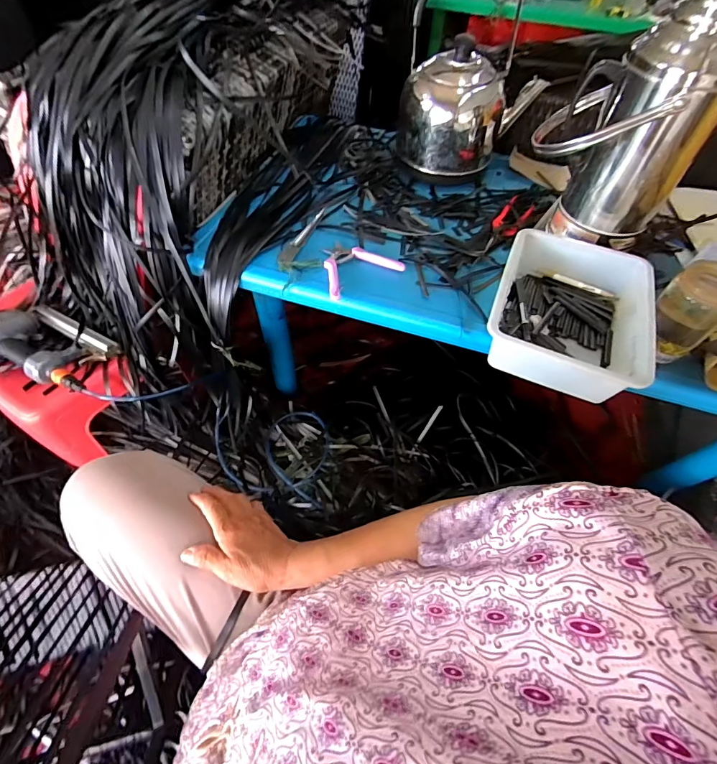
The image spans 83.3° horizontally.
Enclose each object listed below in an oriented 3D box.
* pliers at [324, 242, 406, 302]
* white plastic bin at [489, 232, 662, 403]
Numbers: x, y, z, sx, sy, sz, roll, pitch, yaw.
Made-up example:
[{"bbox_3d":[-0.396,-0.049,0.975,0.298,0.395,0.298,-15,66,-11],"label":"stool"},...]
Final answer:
[{"bbox_3d":[-0.015,-0.198,0.672,0.145,0.017,0.118,-31,63,-24],"label":"pliers"},{"bbox_3d":[0.305,-0.106,0.590,0.197,0.071,0.262,23,56,11],"label":"white plastic bin"}]

